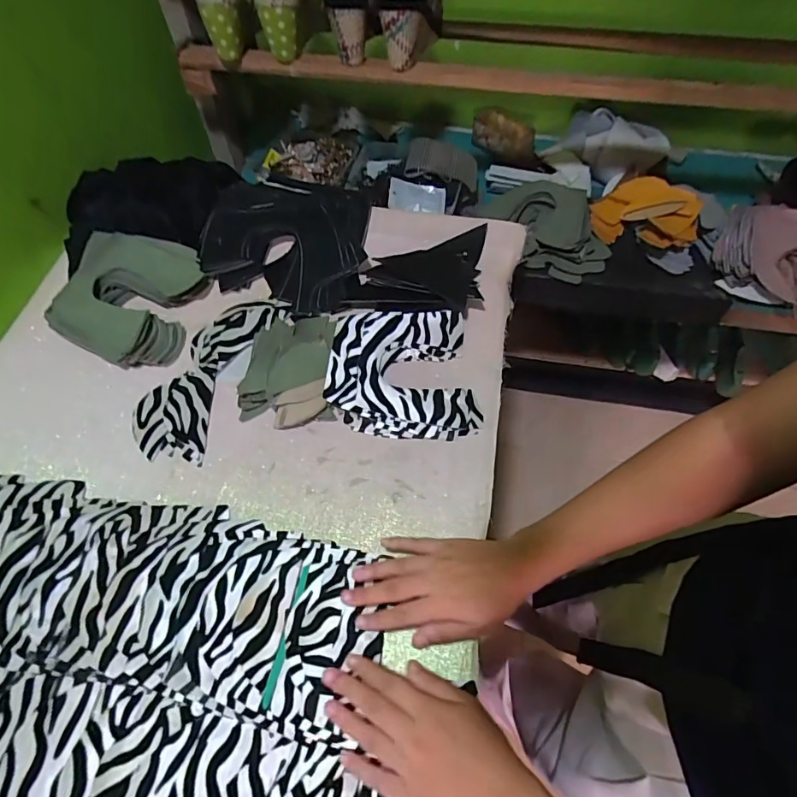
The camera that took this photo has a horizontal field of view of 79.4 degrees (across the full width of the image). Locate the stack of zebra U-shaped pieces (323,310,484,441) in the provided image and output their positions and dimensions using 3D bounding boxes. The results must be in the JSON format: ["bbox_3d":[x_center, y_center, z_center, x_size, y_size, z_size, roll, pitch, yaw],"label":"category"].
[{"bbox_3d":[0.005,-0.034,0.556,0.167,0.026,0.162,1,60,2],"label":"stack of zebra U-shaped pieces"}]

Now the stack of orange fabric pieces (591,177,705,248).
[{"bbox_3d":[0.427,-0.318,0.828,0.172,0.055,0.150,24,62,14],"label":"stack of orange fabric pieces"}]

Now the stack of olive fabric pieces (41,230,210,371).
[{"bbox_3d":[-0.344,-0.125,0.594,0.175,0.047,0.172,8,60,7],"label":"stack of olive fabric pieces"}]

